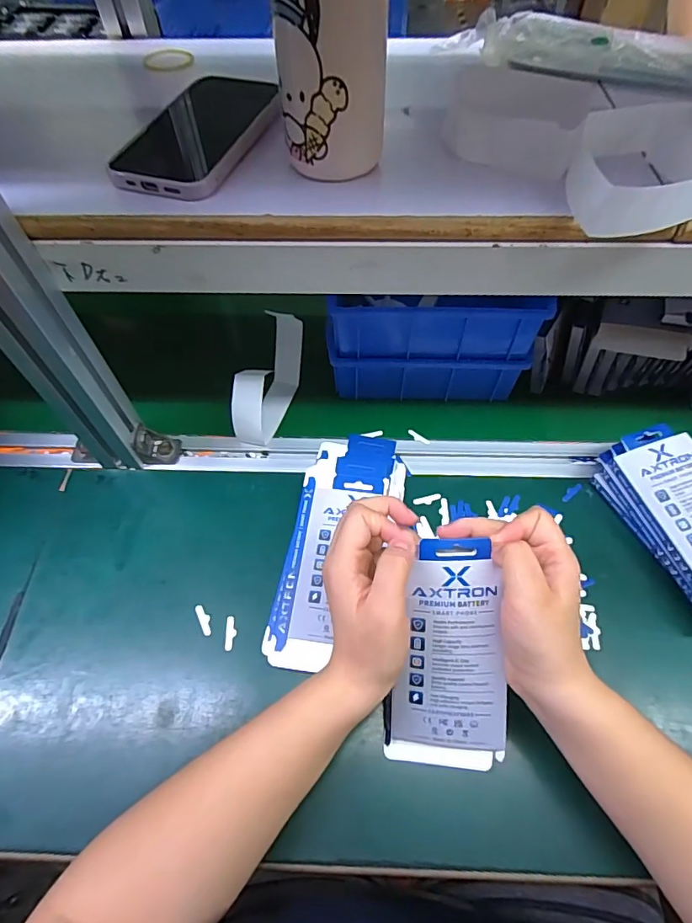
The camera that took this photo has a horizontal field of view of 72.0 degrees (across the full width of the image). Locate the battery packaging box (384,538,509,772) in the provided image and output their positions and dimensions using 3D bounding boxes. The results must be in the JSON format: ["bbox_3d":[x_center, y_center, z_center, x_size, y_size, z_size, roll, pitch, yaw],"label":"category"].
[{"bbox_3d":[0.071,0.135,0.325,0.078,0.013,0.166,2,100,3],"label":"battery packaging box"}]

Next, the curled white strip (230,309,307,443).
[{"bbox_3d":[-0.081,-0.081,0.494,0.045,0.065,0.132,12,61,8],"label":"curled white strip"}]

